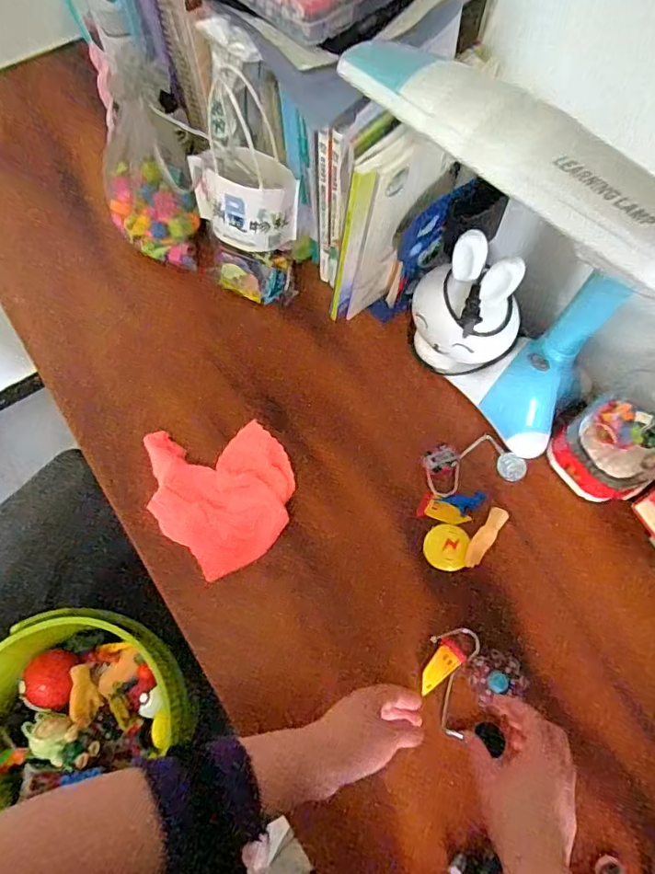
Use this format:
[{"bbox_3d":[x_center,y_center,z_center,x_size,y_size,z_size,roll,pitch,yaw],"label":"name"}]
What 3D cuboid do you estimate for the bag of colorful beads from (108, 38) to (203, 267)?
[{"bbox_3d":[-0.224,-0.316,0.652,0.119,0.225,0.144,-24,71,-8],"label":"bag of colorful beads"}]

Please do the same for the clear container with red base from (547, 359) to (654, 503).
[{"bbox_3d":[0.307,-0.008,0.546,0.104,0.153,0.119,-32,73,-11],"label":"clear container with red base"}]

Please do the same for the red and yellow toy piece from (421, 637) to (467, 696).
[{"bbox_3d":[0.114,0.236,0.542,0.056,0.004,0.030,-42,75,-14],"label":"red and yellow toy piece"}]

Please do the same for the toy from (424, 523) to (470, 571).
[{"bbox_3d":[0.131,0.120,0.582,0.046,0.015,0.049,0,70,0],"label":"toy"}]

